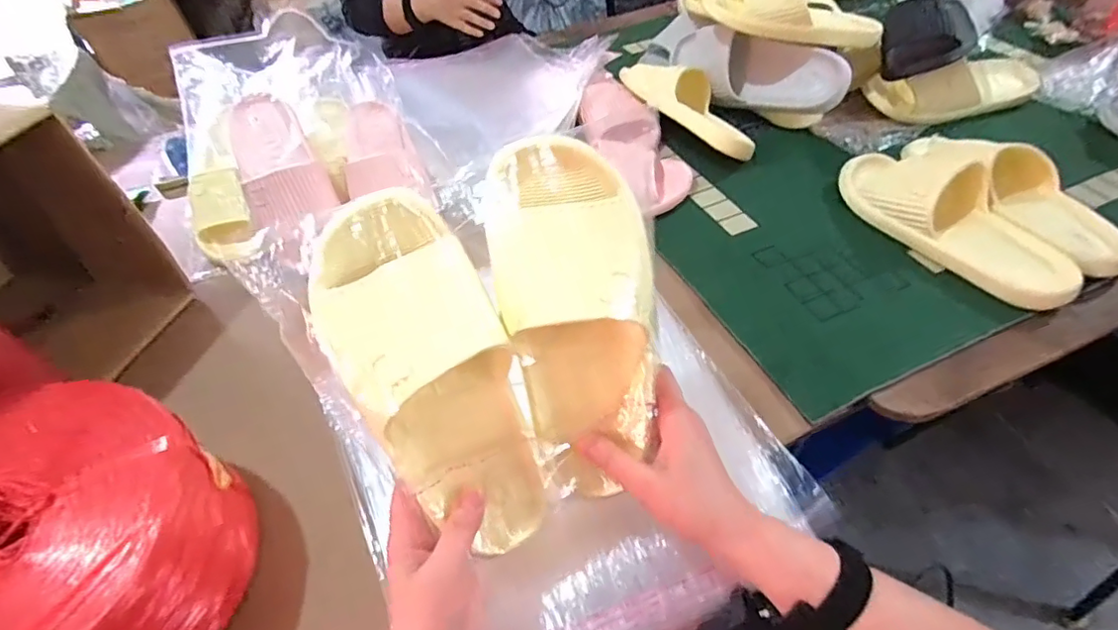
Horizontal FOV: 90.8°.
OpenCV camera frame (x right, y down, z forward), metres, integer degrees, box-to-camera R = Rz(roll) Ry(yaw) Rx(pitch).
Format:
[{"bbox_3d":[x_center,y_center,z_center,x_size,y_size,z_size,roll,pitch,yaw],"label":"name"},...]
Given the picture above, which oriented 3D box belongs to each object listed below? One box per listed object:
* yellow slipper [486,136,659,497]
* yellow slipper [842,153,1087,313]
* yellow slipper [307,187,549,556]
[{"bbox_3d":[0.017,0.009,0.366,0.097,0.239,0.058,-13,16,-6],"label":"yellow slipper"},{"bbox_3d":[0.435,-0.116,0.612,0.118,0.057,0.273,-22,50,-11],"label":"yellow slipper"},{"bbox_3d":[-0.073,0.044,0.353,0.099,0.240,0.055,-27,17,-17],"label":"yellow slipper"}]

